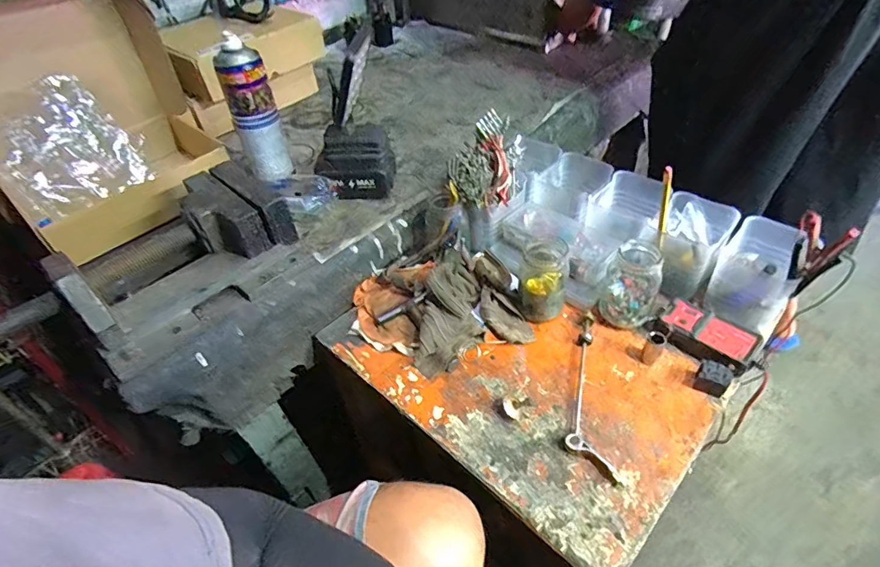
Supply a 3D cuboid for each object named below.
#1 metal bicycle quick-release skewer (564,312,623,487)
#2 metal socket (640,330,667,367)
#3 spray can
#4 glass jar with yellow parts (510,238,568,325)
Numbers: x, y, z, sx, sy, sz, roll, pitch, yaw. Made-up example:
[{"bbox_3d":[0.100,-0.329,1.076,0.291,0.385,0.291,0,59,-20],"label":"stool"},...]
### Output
[{"bbox_3d":[0.163,0.119,0.546,0.050,0.019,0.215,1,44,6],"label":"metal bicycle quick-release skewer"},{"bbox_3d":[0.250,0.077,0.561,0.020,0.042,0.019,-3,44,3],"label":"metal socket"},{"bbox_3d":[-0.263,-0.236,0.685,0.064,0.189,0.054,-21,46,-15],"label":"spray can"},{"bbox_3d":[0.128,-0.003,0.613,0.064,0.099,0.068,-3,44,3],"label":"glass jar with yellow parts"}]

